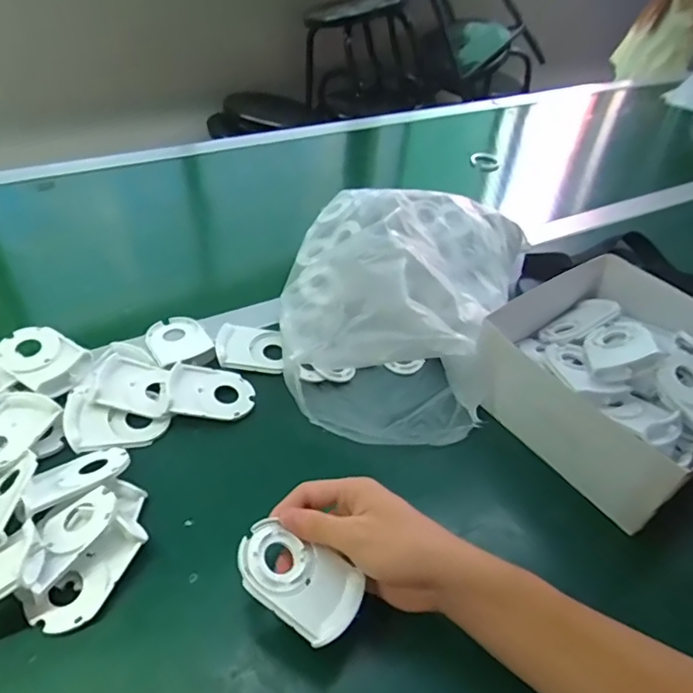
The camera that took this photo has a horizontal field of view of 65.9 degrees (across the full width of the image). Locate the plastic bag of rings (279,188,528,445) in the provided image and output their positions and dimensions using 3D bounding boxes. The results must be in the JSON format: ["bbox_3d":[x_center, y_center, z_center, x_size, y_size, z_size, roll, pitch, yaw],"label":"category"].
[{"bbox_3d":[0.060,-0.061,0.557,0.234,0.120,0.313,15,44,9],"label":"plastic bag of rings"}]

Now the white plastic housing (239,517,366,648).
[{"bbox_3d":[-0.031,0.150,0.348,0.081,0.019,0.052,24,46,19],"label":"white plastic housing"}]

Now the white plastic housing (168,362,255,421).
[{"bbox_3d":[-0.125,0.042,0.499,0.073,0.022,0.057,0,43,-6],"label":"white plastic housing"}]

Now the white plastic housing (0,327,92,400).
[{"bbox_3d":[-0.291,0.012,0.512,0.082,0.022,0.055,26,47,20],"label":"white plastic housing"}]

